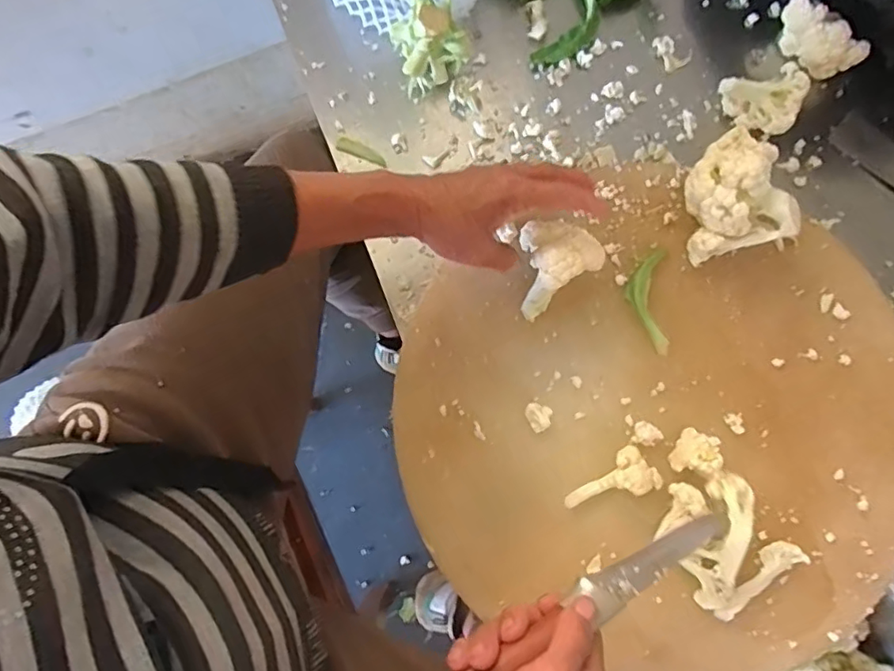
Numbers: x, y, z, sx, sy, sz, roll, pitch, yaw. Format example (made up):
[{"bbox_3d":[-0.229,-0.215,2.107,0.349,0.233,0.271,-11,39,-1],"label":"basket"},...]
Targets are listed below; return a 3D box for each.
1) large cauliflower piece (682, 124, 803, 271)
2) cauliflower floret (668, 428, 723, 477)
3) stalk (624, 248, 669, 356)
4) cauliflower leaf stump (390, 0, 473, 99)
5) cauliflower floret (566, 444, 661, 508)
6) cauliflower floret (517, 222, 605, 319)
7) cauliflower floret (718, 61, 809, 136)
[{"bbox_3d":[0.228,-0.111,0.449,0.069,0.082,0.085,-9,80,-1],"label":"large cauliflower piece"},{"bbox_3d":[0.192,0.089,0.437,0.031,0.037,0.033,0,80,1],"label":"cauliflower floret"},{"bbox_3d":[0.167,-0.030,0.470,0.034,0.012,0.089,1,80,1],"label":"stalk"},{"bbox_3d":[-0.016,-0.275,0.530,0.069,0.049,0.065,-26,80,-4],"label":"cauliflower leaf stump"},{"bbox_3d":[0.127,0.115,0.441,0.073,0.026,0.035,-26,80,10],"label":"cauliflower floret"},{"bbox_3d":[0.080,-0.060,0.448,0.065,0.069,0.059,-34,81,-5],"label":"cauliflower floret"},{"bbox_3d":[0.284,-0.208,0.507,0.062,0.034,0.055,-9,80,-1],"label":"cauliflower floret"}]

